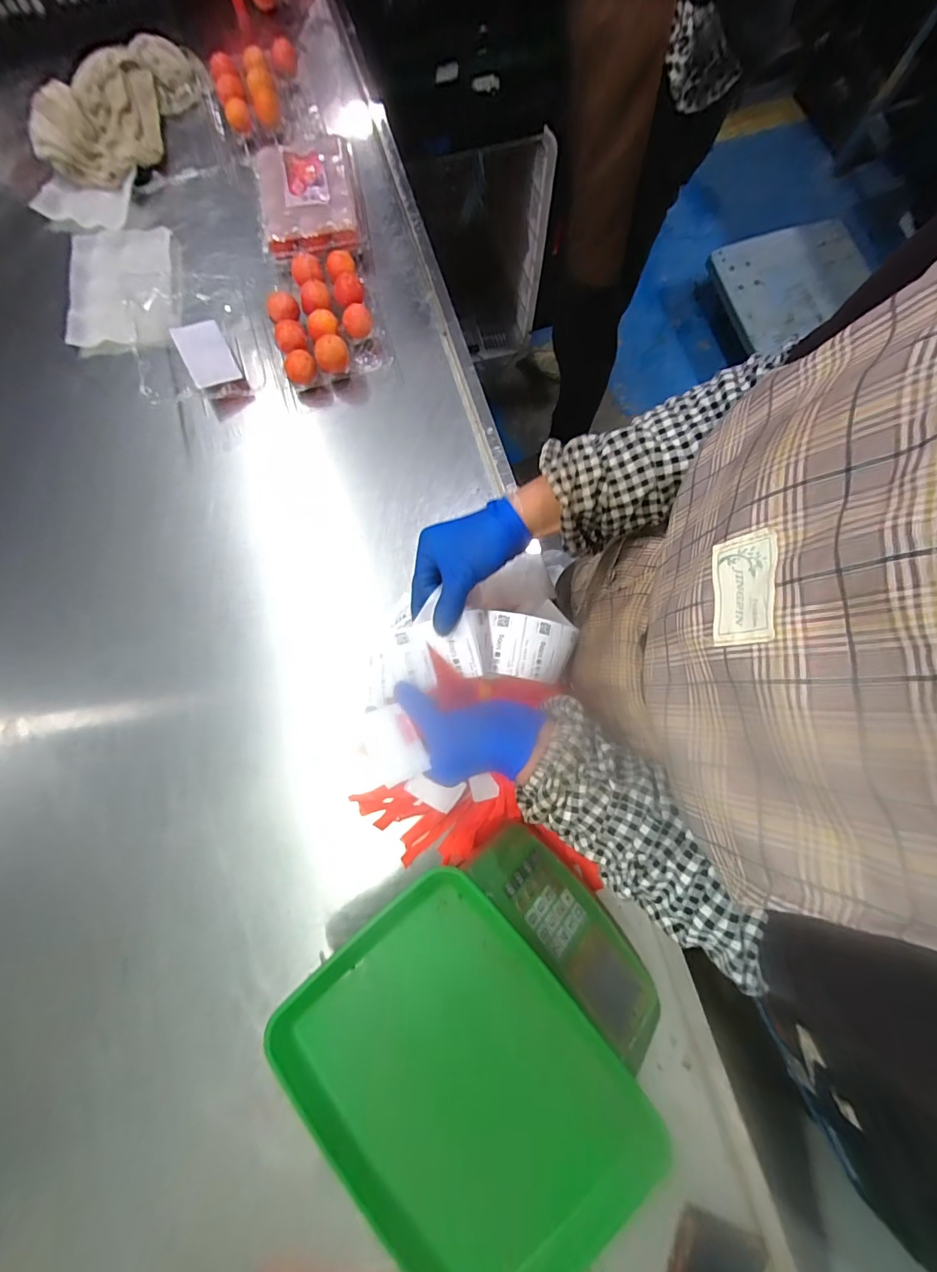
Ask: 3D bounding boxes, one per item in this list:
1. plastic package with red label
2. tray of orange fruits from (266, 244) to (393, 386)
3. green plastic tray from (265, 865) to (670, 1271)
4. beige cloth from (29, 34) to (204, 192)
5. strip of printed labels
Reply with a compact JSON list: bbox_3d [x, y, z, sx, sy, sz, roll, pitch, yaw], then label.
[{"bbox_3d":[-0.236,-0.662,0.684,0.151,0.062,0.217,-11,80,-1],"label":"plastic package with red label"},{"bbox_3d":[-0.201,-0.457,0.656,0.151,0.052,0.207,-13,80,-3],"label":"tray of orange fruits"},{"bbox_3d":[-0.001,0.390,0.402,0.227,0.025,0.315,-42,82,-6],"label":"green plastic tray"},{"bbox_3d":[-0.509,-0.787,0.706,0.287,0.044,0.144,-44,109,-13],"label":"beige cloth"},{"bbox_3d":[0.007,0.008,0.445,0.201,0.028,0.083,-6,79,-13],"label":"strip of printed labels"}]

